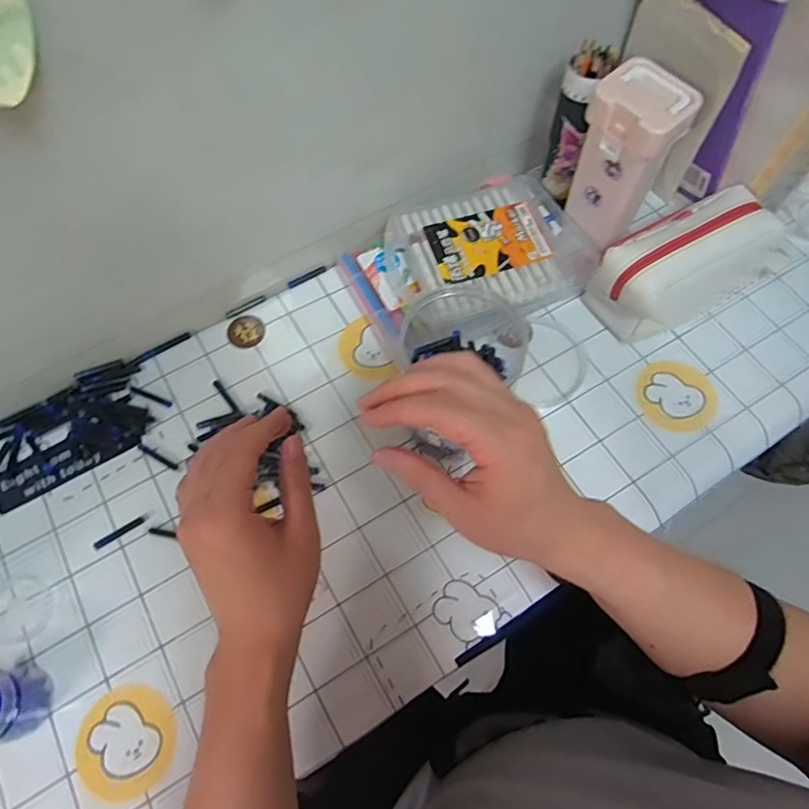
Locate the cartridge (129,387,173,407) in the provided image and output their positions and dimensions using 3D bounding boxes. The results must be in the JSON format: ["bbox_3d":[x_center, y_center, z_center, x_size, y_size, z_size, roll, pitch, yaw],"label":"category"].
[{"bbox_3d":[-0.258,-0.009,0.555,0.048,0.004,0.007,21,67,9],"label":"cartridge"}]

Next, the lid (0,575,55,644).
[{"bbox_3d":[-0.334,0.177,0.472,0.055,0.007,0.056,0,65,0],"label":"lid"}]

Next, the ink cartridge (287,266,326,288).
[{"bbox_3d":[-0.109,-0.143,0.612,0.046,0.006,0.007,-30,69,-13],"label":"ink cartridge"}]

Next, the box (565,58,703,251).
[{"bbox_3d":[0.218,-0.242,0.551,0.065,0.157,0.085,-38,71,-16],"label":"box"}]

